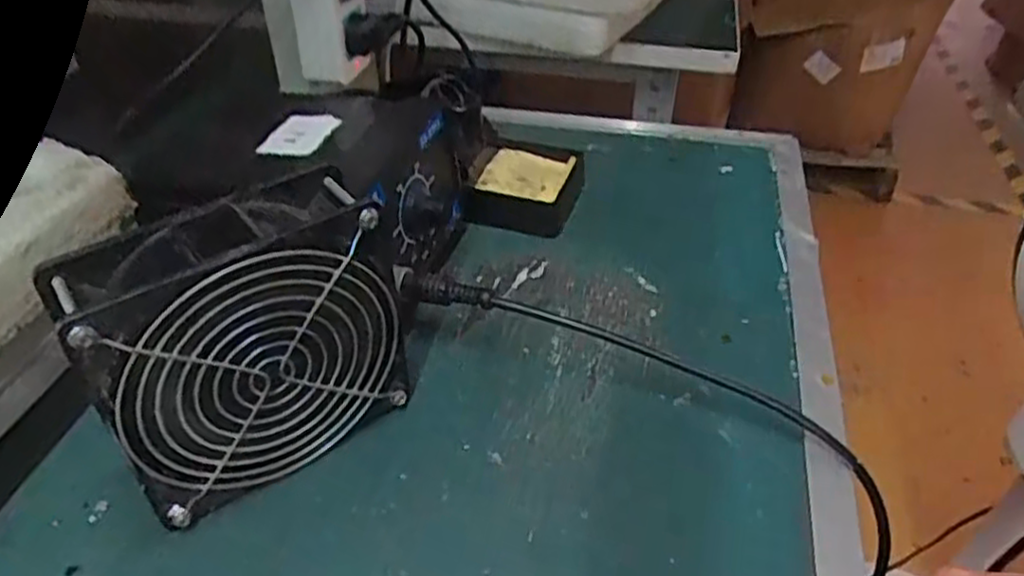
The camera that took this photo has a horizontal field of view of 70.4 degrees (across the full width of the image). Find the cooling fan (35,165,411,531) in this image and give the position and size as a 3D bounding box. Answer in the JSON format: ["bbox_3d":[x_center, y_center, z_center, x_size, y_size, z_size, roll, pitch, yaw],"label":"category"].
[{"bbox_3d":[-0.106,0.024,0.302,0.116,0.124,0.043,-26,47,-28],"label":"cooling fan"}]

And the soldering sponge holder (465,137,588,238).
[{"bbox_3d":[0.011,-0.068,0.481,0.066,0.027,0.073,9,41,11],"label":"soldering sponge holder"}]

